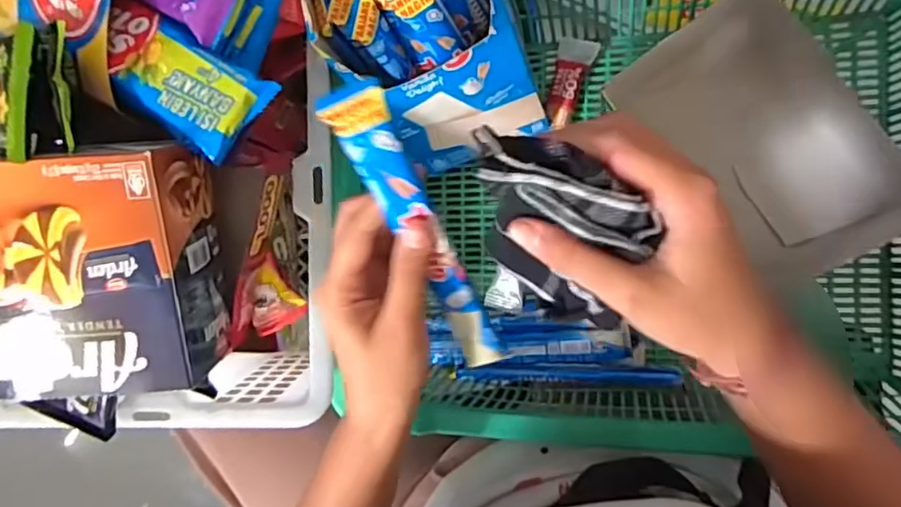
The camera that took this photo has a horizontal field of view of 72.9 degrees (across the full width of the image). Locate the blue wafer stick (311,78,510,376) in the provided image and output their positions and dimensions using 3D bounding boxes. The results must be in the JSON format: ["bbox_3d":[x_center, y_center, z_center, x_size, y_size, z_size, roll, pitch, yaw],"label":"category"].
[{"bbox_3d":[-0.011,-0.002,0.306,0.026,0.009,0.181,-25,127,2],"label":"blue wafer stick"}]

